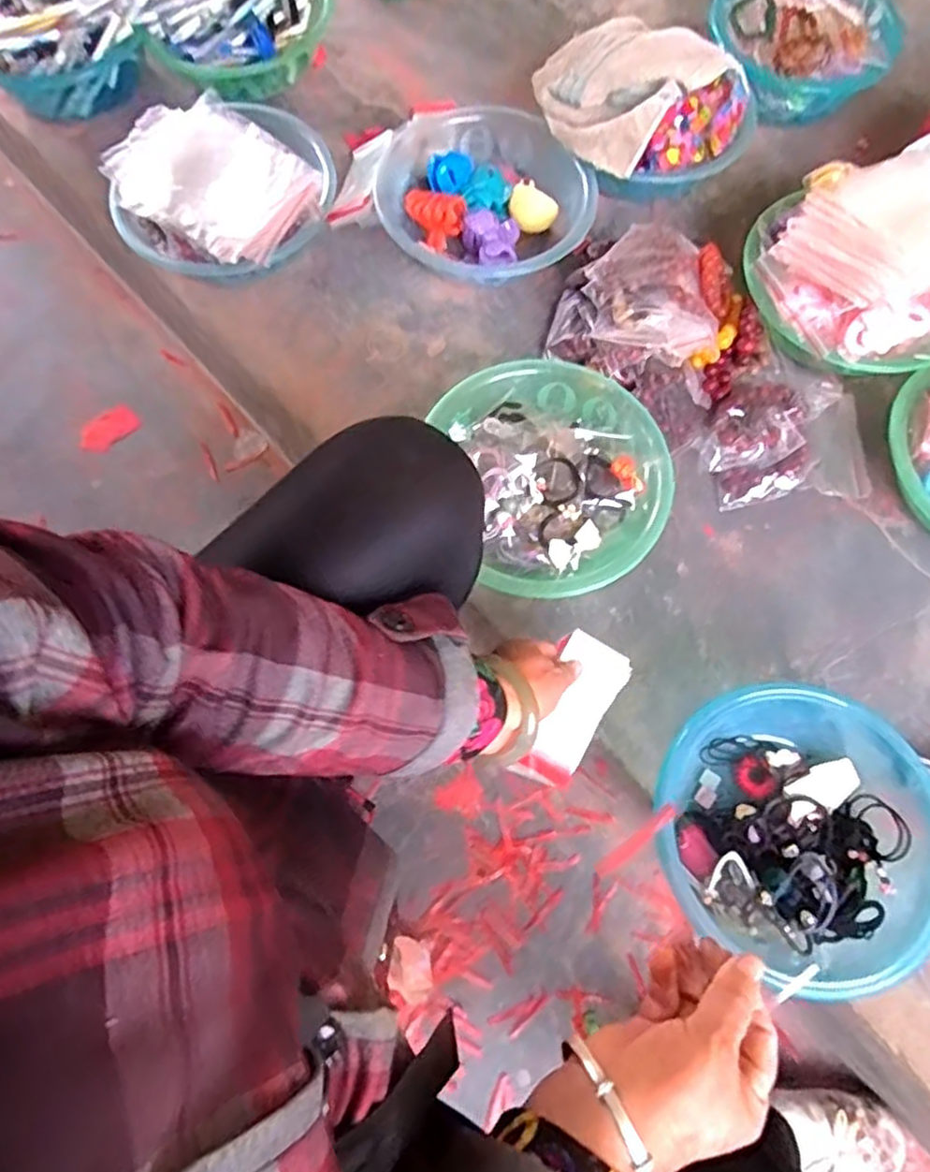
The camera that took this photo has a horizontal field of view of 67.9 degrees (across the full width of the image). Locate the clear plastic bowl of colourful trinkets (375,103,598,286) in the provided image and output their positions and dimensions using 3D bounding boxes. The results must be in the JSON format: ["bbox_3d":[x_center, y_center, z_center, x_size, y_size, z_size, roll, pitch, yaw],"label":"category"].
[{"bbox_3d":[0.014,-0.437,0.781,0.224,0.081,0.251,-19,72,-7],"label":"clear plastic bowl of colourful trinkets"}]

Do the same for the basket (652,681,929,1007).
[{"bbox_3d":[0.279,0.188,0.574,0.208,0.082,0.217,0,71,-1],"label":"basket"}]

